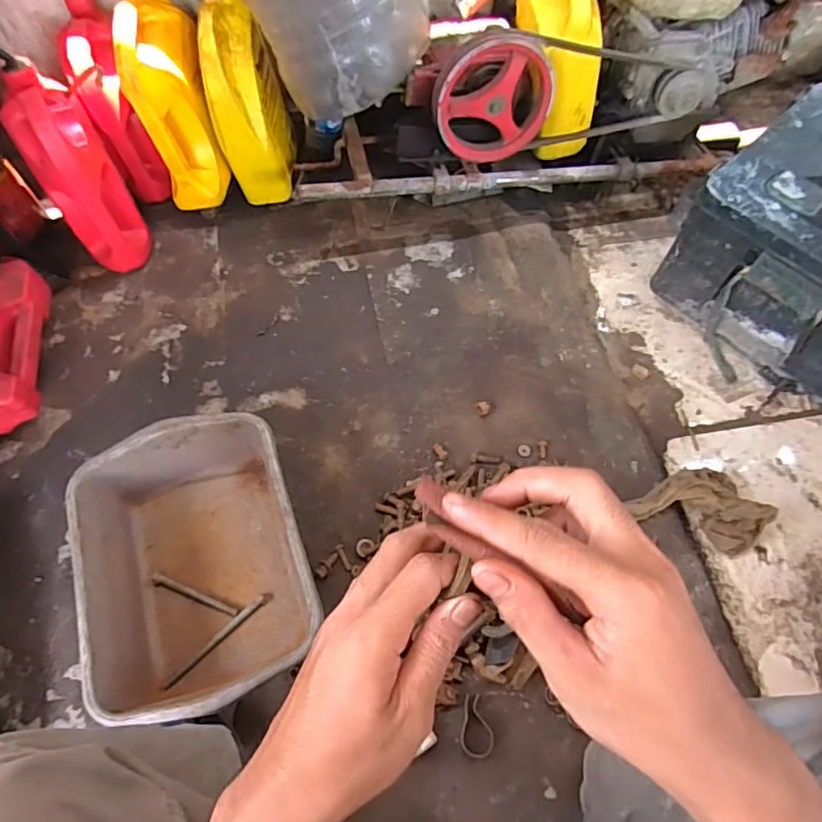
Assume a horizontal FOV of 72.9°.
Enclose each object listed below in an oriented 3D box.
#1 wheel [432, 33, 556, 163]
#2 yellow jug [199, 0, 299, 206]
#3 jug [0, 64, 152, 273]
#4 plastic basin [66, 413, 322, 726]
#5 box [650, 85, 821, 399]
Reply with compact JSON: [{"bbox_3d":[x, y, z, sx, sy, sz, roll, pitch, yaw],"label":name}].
[{"bbox_3d":[0.128,-0.491,0.888,0.191,0.179,0.055,-13,63,-7],"label":"wheel"},{"bbox_3d":[-0.283,-0.541,0.997,0.105,0.312,0.169,3,63,1],"label":"yellow jug"},{"bbox_3d":[-0.542,-0.377,0.927,0.115,0.298,0.150,-28,66,-13],"label":"jug"},{"bbox_3d":[-0.275,0.195,0.729,0.262,0.124,0.347,-17,64,-9],"label":"plastic basin"},{"bbox_3d":[0.676,-0.265,0.911,0.390,0.236,0.362,-40,69,-18],"label":"box"}]

